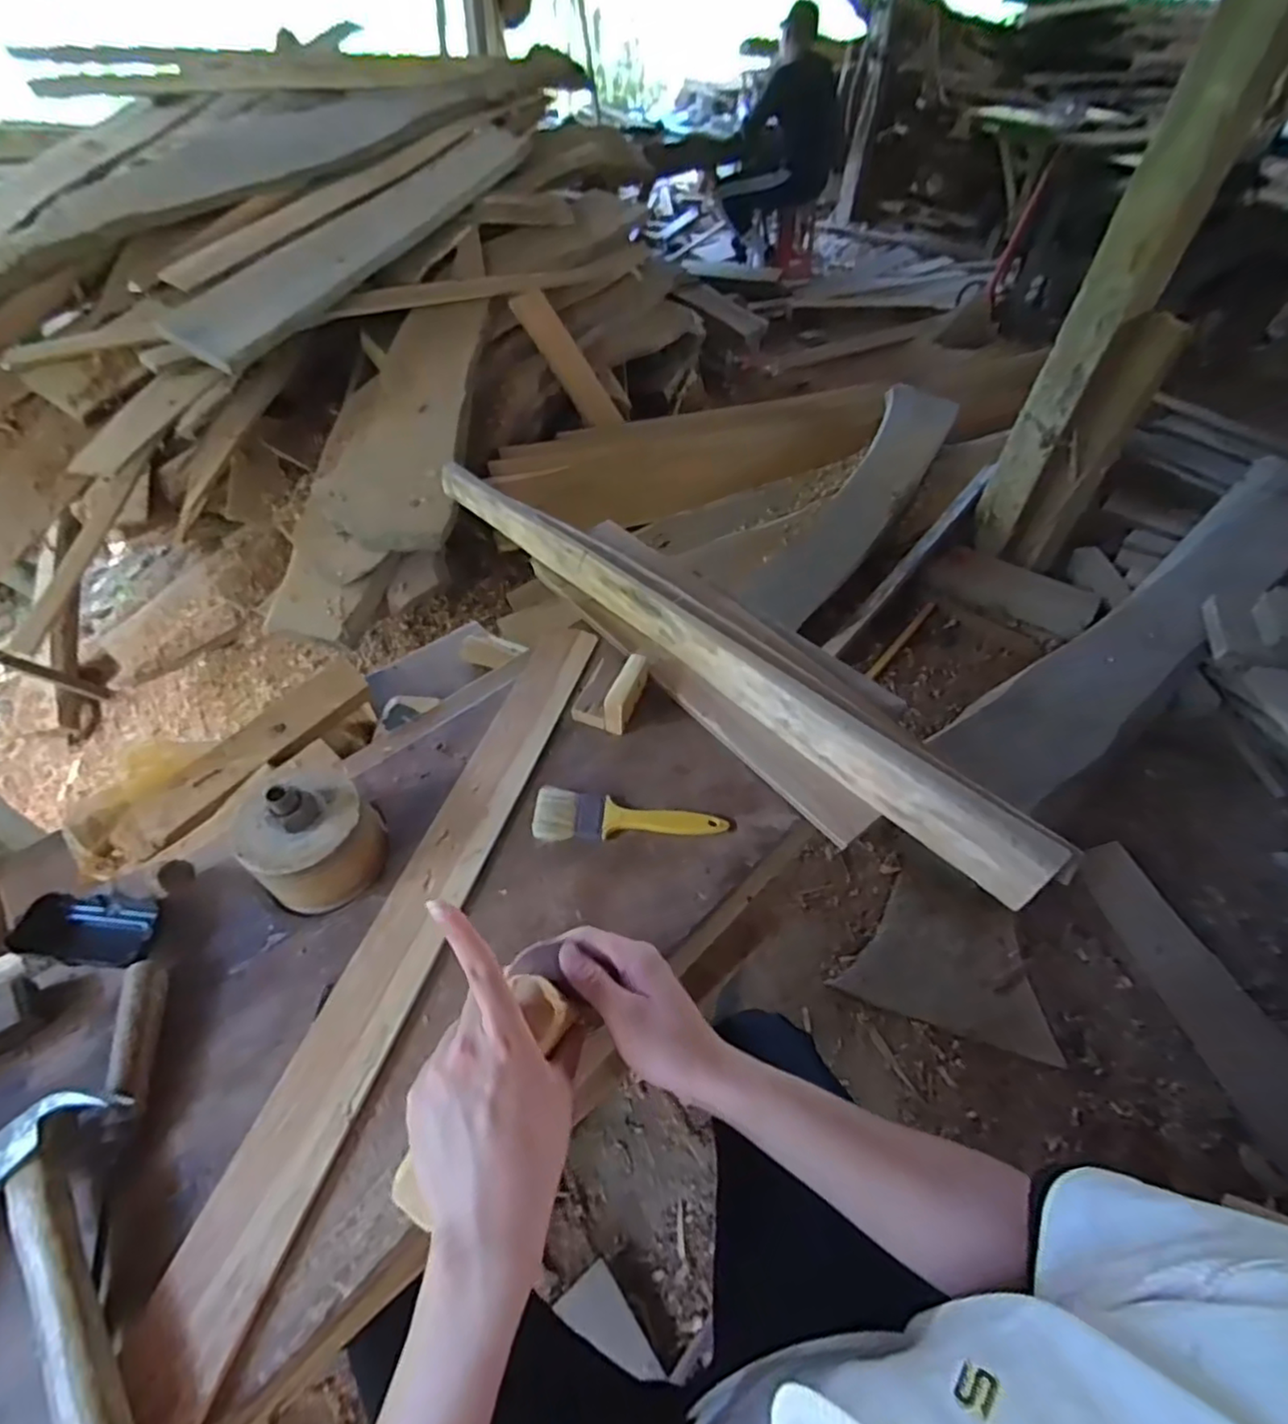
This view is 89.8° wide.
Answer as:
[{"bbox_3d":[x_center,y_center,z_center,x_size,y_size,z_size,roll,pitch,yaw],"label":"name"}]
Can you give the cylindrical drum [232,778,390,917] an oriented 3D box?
[{"bbox_3d":[-0.279,0.105,0.544,0.102,0.092,0.090,-29,57,-25],"label":"cylindrical drum"}]

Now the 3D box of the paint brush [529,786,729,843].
[{"bbox_3d":[-0.014,0.105,0.603,0.178,0.014,0.051,8,50,4],"label":"paint brush"}]

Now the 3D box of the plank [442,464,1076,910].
[{"bbox_3d":[0.048,-0.098,0.736,0.080,0.058,0.847,-35,60,-28],"label":"plank"}]

